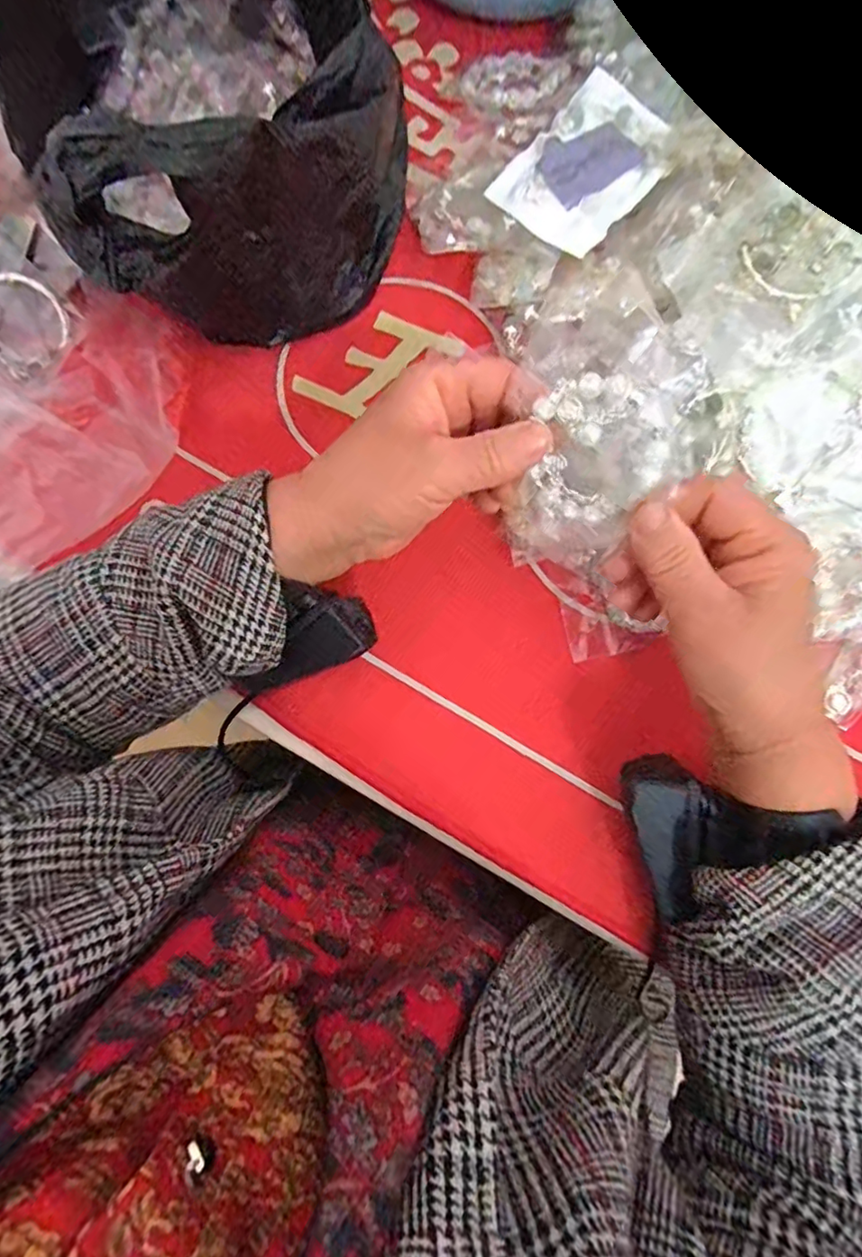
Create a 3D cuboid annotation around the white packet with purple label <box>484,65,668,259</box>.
[{"bbox_3d":[0.090,-0.265,0.329,0.071,0.012,0.092,44,92,8],"label":"white packet with purple label"}]

